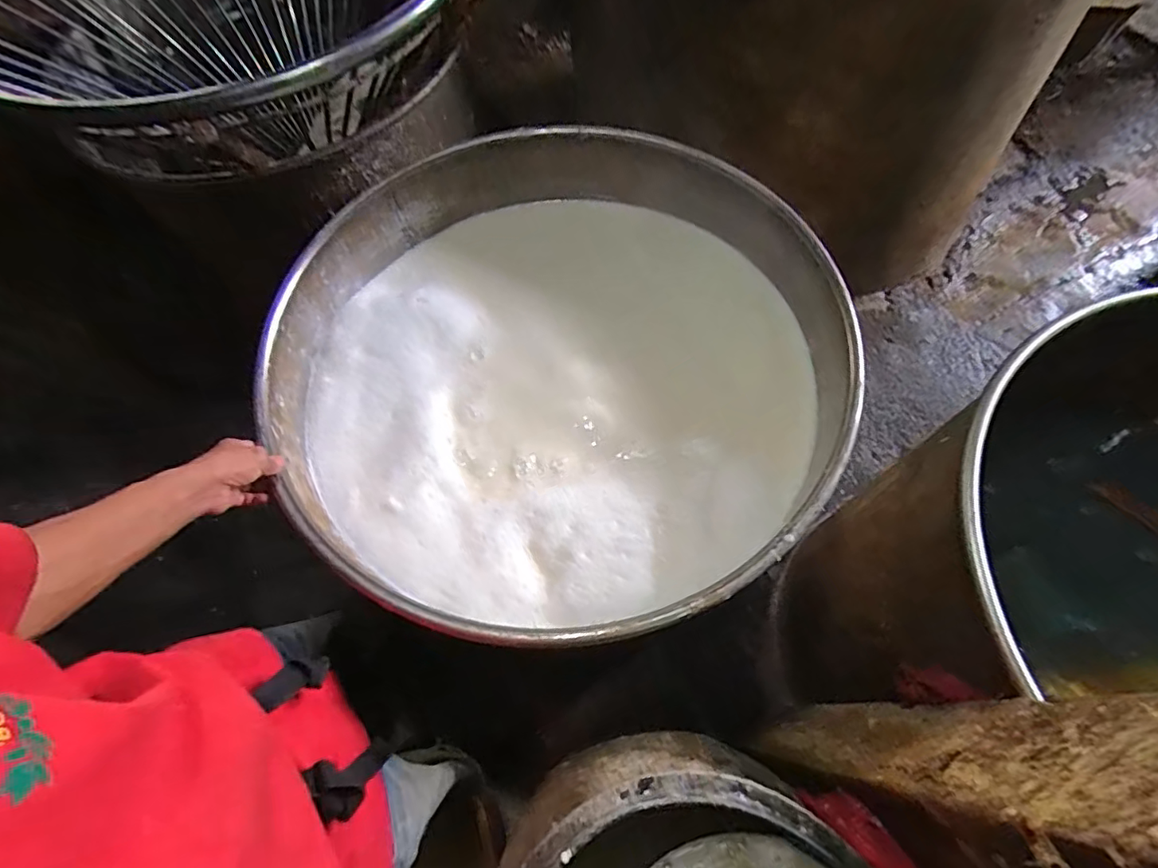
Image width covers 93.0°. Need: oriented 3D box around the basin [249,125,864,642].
[{"bbox_3d":[-0.008,-0.107,0.809,0.787,0.201,0.742,-1,64,3],"label":"basin"}]

